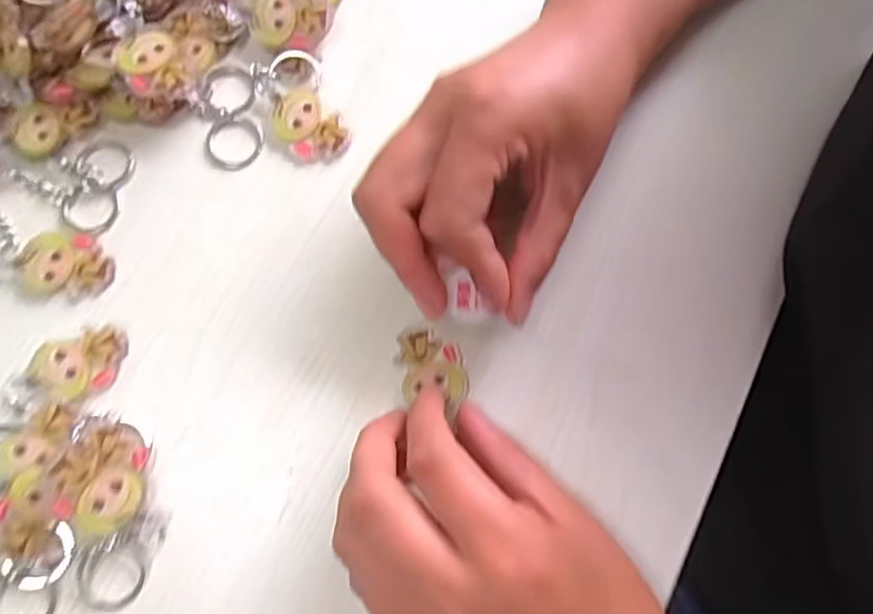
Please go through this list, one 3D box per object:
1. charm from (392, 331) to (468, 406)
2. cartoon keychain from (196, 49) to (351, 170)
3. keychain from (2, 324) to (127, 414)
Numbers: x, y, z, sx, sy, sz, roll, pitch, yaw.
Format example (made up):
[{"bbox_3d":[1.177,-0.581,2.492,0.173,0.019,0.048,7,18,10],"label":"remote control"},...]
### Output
[{"bbox_3d":[-0.002,0.024,0.261,0.029,0.004,0.028,0,77,-1],"label":"charm"},{"bbox_3d":[-0.077,-0.092,0.284,0.064,0.006,0.054,-9,77,-3],"label":"cartoon keychain"},{"bbox_3d":[-0.156,0.026,0.258,0.051,0.004,0.026,-22,78,-6],"label":"keychain"}]

